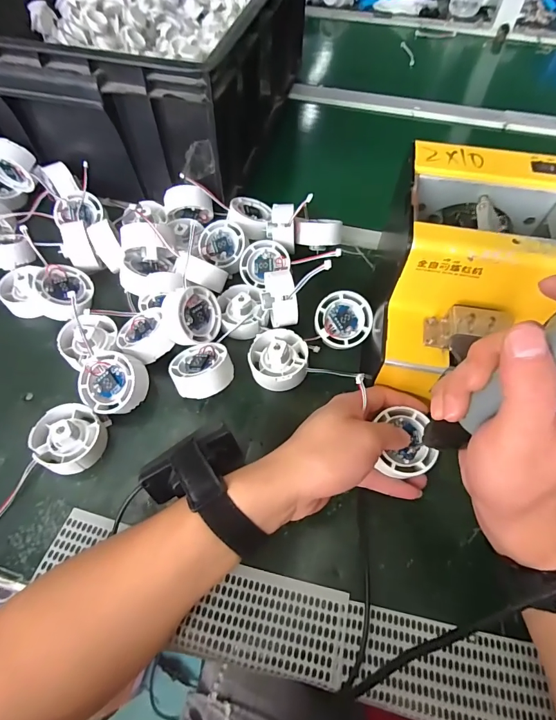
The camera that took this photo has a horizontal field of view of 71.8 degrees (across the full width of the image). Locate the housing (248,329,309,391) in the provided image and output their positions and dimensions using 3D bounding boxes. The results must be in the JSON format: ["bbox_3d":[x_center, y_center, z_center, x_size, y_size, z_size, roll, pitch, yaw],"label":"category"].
[{"bbox_3d":[0.001,-0.002,0.356,0.053,0.029,0.062,-1,60,-2],"label":"housing"}]

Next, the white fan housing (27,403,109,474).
[{"bbox_3d":[-0.177,0.064,0.322,0.055,0.030,0.053,0,60,-1],"label":"white fan housing"}]

